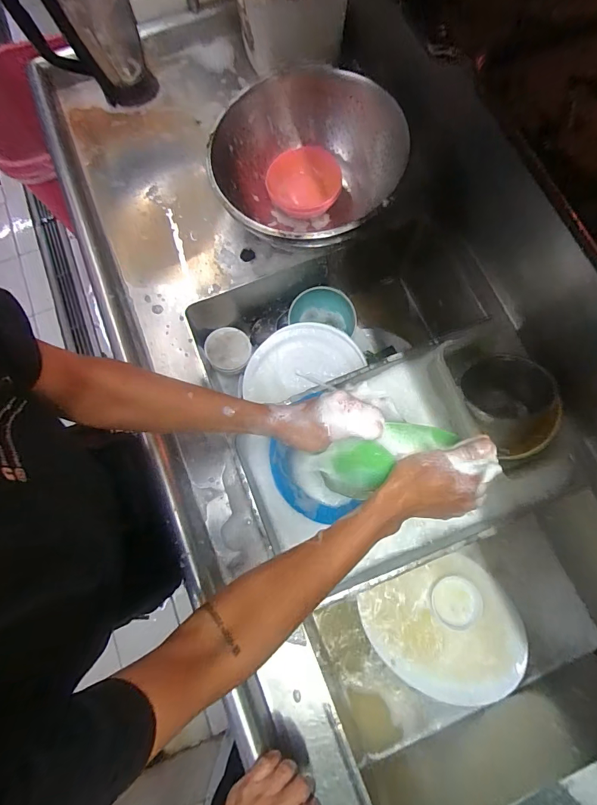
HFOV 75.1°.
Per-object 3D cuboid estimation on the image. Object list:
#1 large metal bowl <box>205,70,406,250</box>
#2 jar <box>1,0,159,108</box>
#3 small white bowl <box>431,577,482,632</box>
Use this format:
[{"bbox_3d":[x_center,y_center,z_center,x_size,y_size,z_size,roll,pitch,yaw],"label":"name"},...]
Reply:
[{"bbox_3d":[0.003,-0.401,0.701,0.313,0.150,0.330,0,76,1],"label":"large metal bowl"},{"bbox_3d":[-0.393,-0.712,0.737,0.180,0.244,0.154,-2,76,0],"label":"jar"},{"bbox_3d":[0.320,0.404,0.790,0.100,0.039,0.097,0,76,1],"label":"small white bowl"}]

